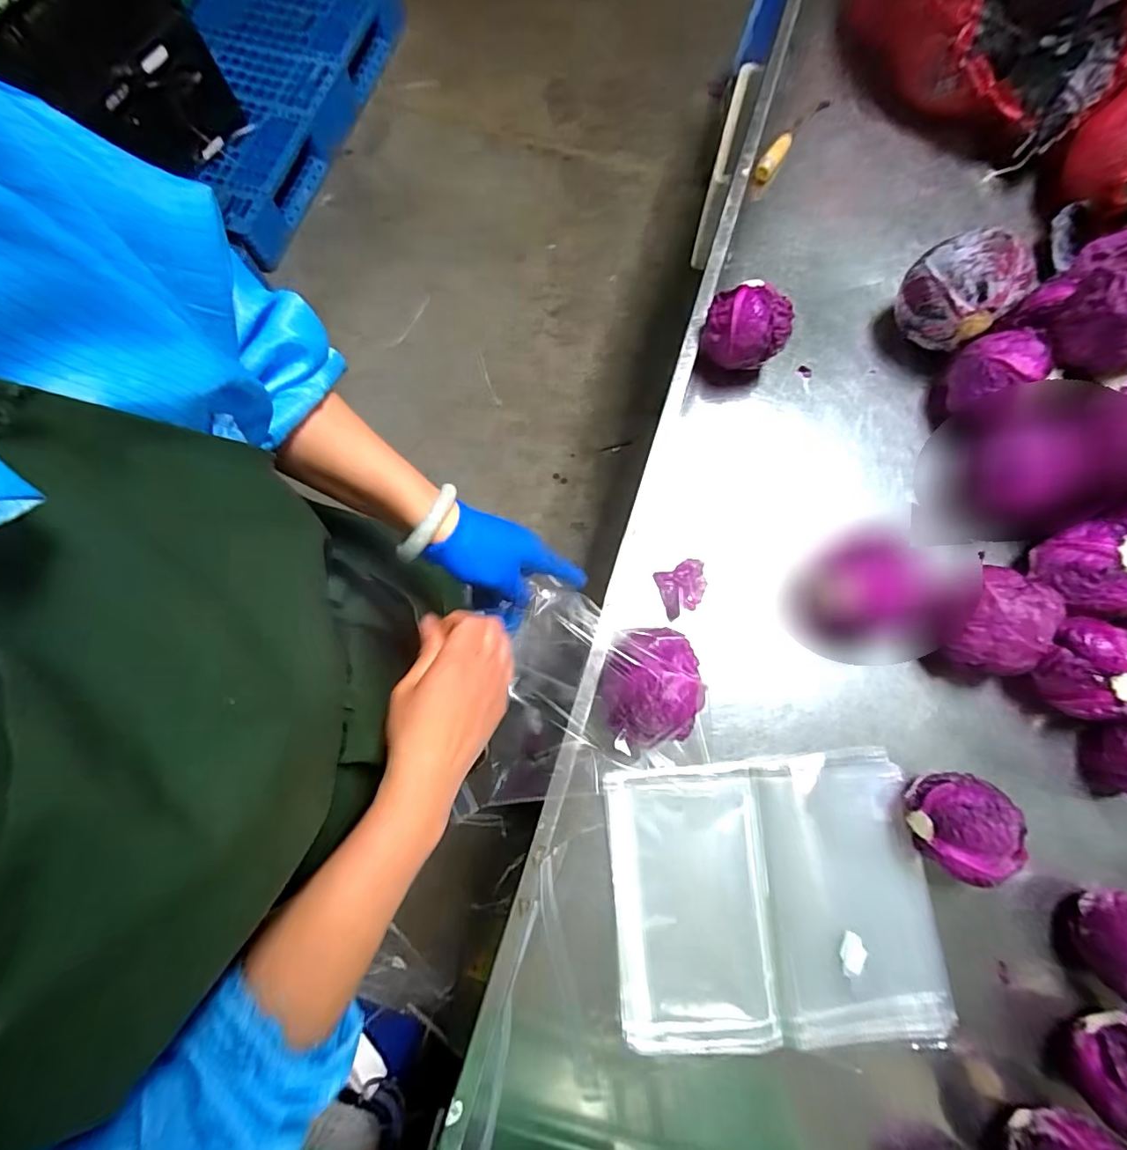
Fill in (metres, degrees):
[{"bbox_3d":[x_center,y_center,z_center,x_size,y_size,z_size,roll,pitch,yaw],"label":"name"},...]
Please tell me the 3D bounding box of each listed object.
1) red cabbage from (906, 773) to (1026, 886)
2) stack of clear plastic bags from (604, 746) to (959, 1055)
[{"bbox_3d":[0.417,0.262,0.546,0.095,0.093,0.099,0,77,0],"label":"red cabbage"},{"bbox_3d":[0.226,0.351,0.569,0.338,0.018,0.276,-3,77,-1],"label":"stack of clear plastic bags"}]

